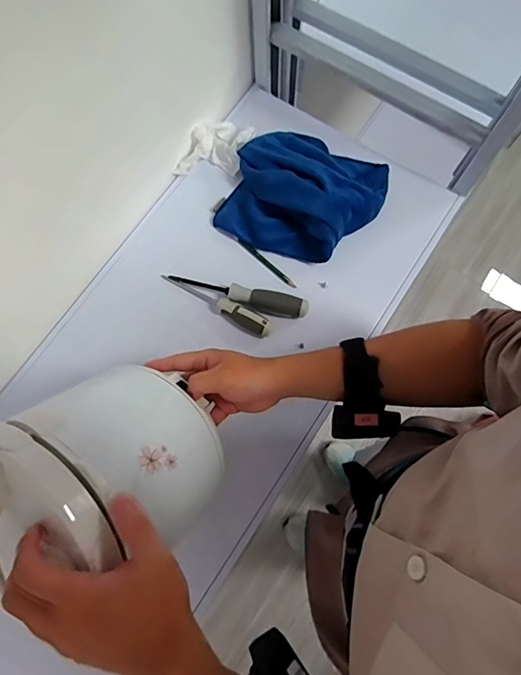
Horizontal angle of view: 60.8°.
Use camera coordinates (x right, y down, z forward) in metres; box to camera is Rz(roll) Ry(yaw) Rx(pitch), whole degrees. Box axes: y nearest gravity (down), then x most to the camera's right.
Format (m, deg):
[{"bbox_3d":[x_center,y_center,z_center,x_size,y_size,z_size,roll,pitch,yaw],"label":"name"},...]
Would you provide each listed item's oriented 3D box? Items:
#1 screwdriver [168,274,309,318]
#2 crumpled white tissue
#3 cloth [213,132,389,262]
[{"bbox_3d":[-0.033,-0.063,0.656,0.206,0.027,0.033,15,77,5],"label":"screwdriver"},{"bbox_3d":[-0.070,-0.299,0.722,0.090,0.047,0.123,29,79,8],"label":"crumpled white tissue"},{"bbox_3d":[0.068,-0.227,0.675,0.226,0.062,0.203,21,78,6],"label":"cloth"}]

